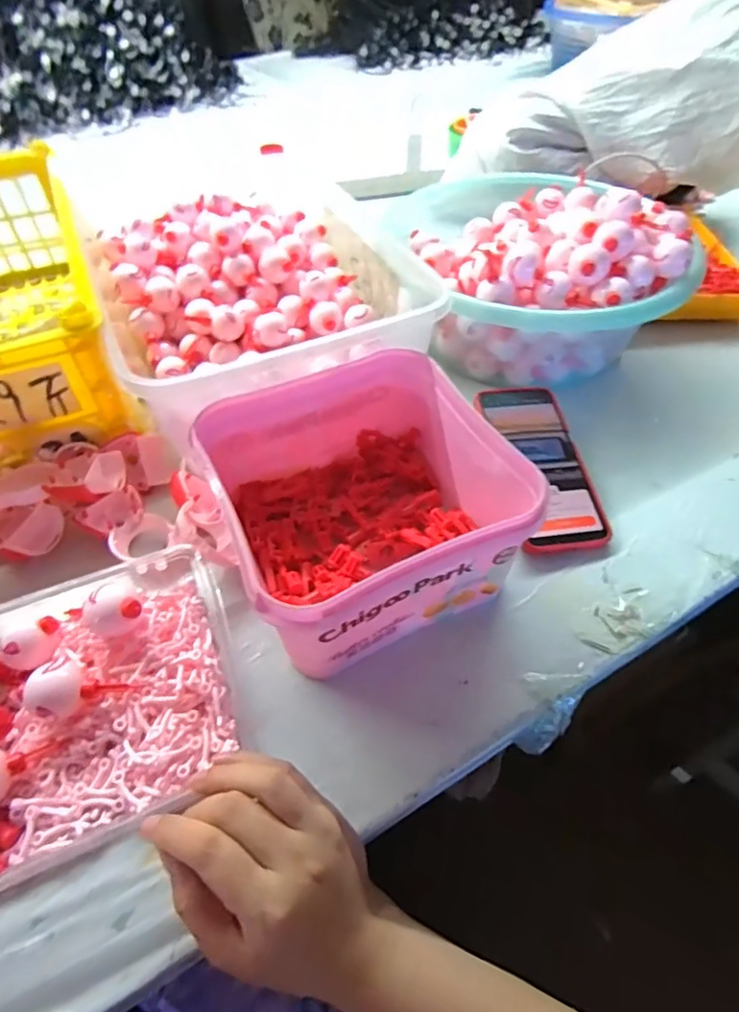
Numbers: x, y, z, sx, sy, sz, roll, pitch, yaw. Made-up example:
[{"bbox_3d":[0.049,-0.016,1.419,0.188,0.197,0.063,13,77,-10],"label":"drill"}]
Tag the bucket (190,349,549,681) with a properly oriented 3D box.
[{"bbox_3d":[-0.006,0.001,0.400,0.188,0.107,0.192,-21,53,-16],"label":"bucket"}]

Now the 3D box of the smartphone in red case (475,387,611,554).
[{"bbox_3d":[0.147,-0.038,0.469,0.073,0.009,0.164,-7,61,-8],"label":"smartphone in red case"}]

